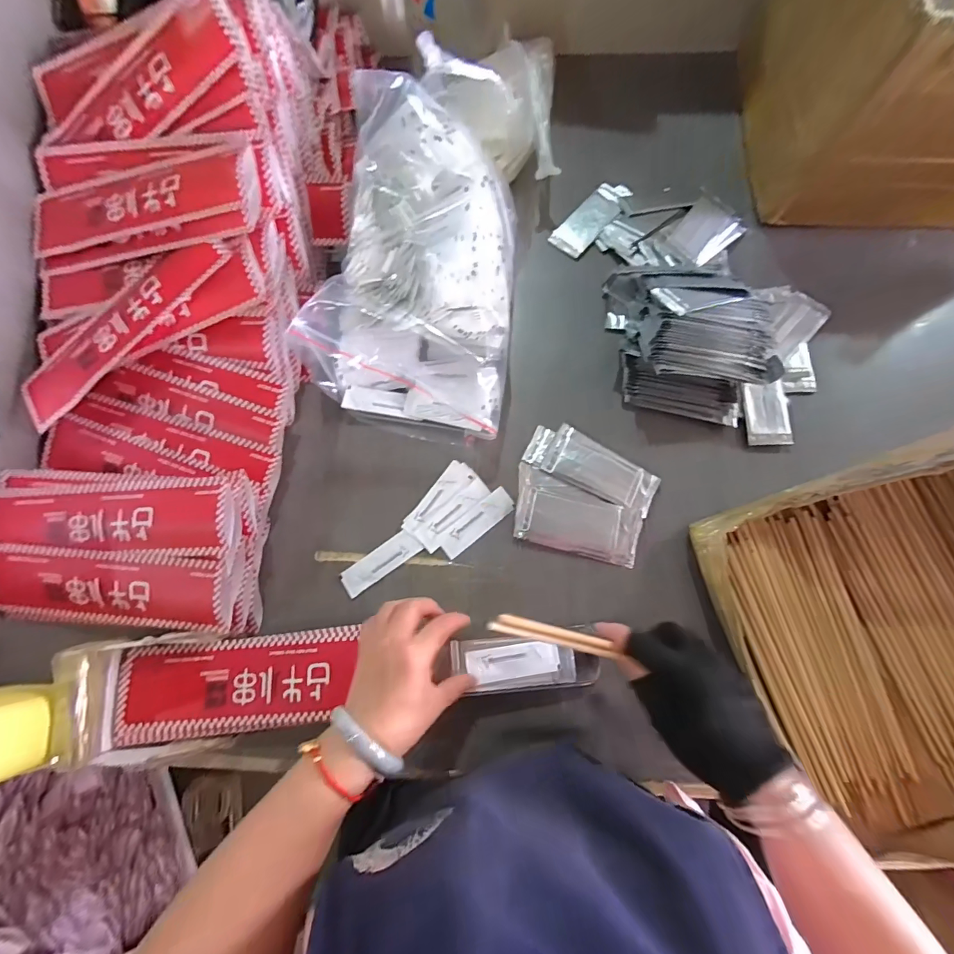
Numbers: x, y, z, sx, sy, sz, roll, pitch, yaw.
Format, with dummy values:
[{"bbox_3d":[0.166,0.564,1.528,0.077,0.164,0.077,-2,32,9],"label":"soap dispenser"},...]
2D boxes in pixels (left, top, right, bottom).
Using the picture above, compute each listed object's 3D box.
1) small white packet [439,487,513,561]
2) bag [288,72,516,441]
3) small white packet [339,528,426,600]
[{"bbox_3d":[0.001,0.052,0.466,0.092,0.004,0.027,-41,84,-6],"label":"small white packet"},{"bbox_3d":[-0.065,-0.227,0.464,0.227,0.127,0.322,9,77,3],"label":"bag"},{"bbox_3d":[-0.104,0.092,0.459,0.089,0.005,0.030,-35,81,-5],"label":"small white packet"}]

